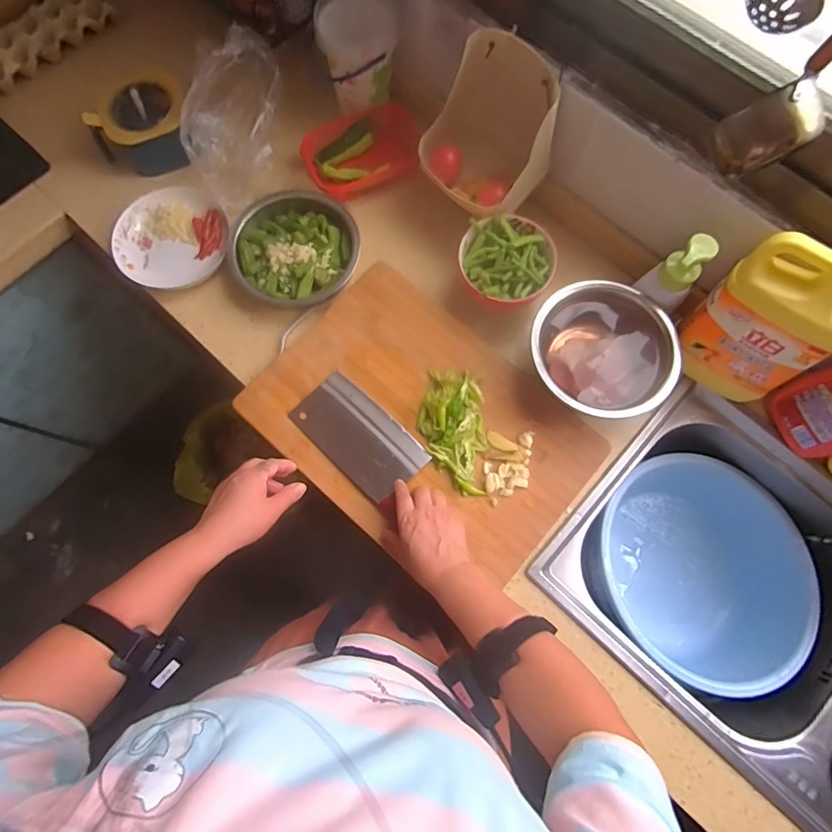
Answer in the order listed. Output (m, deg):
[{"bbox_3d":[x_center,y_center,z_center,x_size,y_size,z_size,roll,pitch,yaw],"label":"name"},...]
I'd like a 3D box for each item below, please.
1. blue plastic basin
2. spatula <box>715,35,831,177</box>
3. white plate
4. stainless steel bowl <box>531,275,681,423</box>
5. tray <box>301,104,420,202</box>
[{"bbox_3d":[0.395,0.217,0.694,0.274,0.149,0.286,0,75,-1],"label":"blue plastic basin"},{"bbox_3d":[0.327,-0.279,0.391,0.069,0.169,0.070,44,78,10],"label":"spatula"},{"bbox_3d":[-0.370,-0.271,0.712,0.162,0.030,0.164,0,75,-1],"label":"white plate"},{"bbox_3d":[0.243,-0.084,0.632,0.176,0.076,0.172,0,75,-1],"label":"stainless steel bowl"},{"bbox_3d":[-0.085,-0.416,0.752,0.183,0.038,0.129,-28,77,-8],"label":"tray"}]

